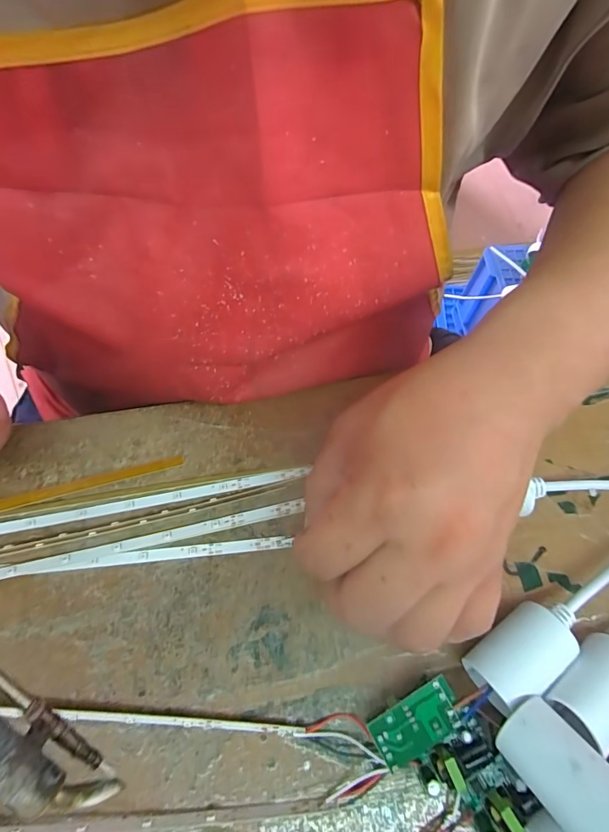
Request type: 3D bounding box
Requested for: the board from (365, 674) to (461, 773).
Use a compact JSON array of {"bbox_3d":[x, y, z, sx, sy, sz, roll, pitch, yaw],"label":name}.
[{"bbox_3d":[0.047,0.132,0.183,0.038,0.019,0.020,-26,68,-13],"label":"board"}]

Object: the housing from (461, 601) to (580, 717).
[{"bbox_3d":[0.097,0.107,0.192,0.052,0.025,0.028,-36,70,-17],"label":"housing"}]

